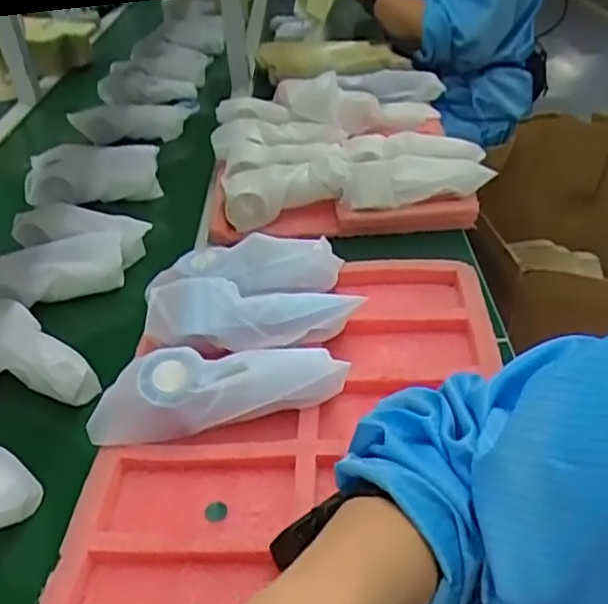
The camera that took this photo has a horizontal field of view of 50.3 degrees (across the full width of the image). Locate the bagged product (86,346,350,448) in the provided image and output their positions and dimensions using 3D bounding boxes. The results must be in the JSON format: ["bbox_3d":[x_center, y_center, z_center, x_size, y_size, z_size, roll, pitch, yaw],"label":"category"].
[{"bbox_3d":[-0.070,0.076,0.538,0.204,0.062,0.063,-7,36,-2],"label":"bagged product"}]

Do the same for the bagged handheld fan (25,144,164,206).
[{"bbox_3d":[-0.311,-0.177,0.930,0.202,0.085,0.061,3,36,11],"label":"bagged handheld fan"}]

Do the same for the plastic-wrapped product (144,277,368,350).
[{"bbox_3d":[-0.047,0.008,0.607,0.196,0.047,0.059,-2,36,4],"label":"plastic-wrapped product"}]

